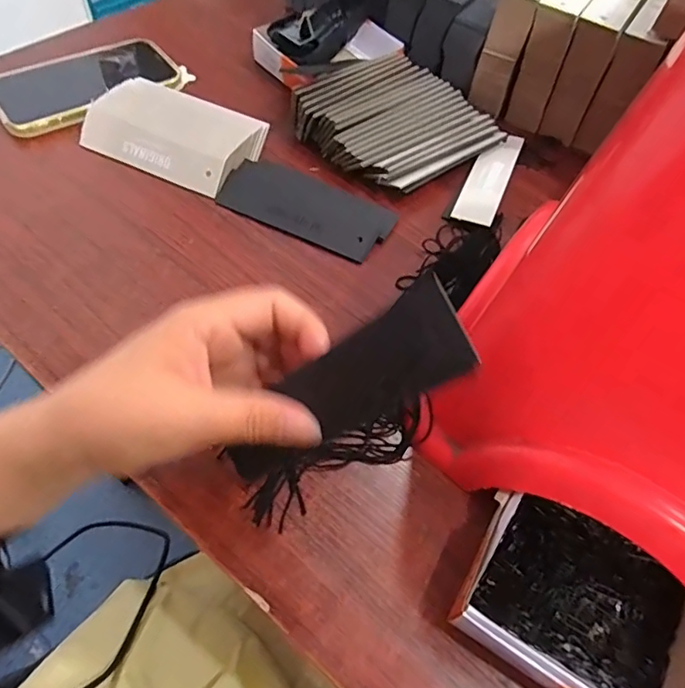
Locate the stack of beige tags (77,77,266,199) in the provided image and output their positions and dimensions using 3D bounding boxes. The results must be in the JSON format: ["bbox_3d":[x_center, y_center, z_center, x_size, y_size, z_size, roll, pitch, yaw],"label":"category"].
[{"bbox_3d":[-0.138,-0.170,0.437,0.135,0.029,0.074,22,58,10],"label":"stack of beige tags"}]

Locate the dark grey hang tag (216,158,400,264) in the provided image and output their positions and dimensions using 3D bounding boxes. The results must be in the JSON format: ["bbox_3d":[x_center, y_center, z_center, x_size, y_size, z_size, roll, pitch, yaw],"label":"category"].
[{"bbox_3d":[-0.028,-0.107,0.412,0.131,0.011,0.058,25,62,16],"label":"dark grey hang tag"}]

